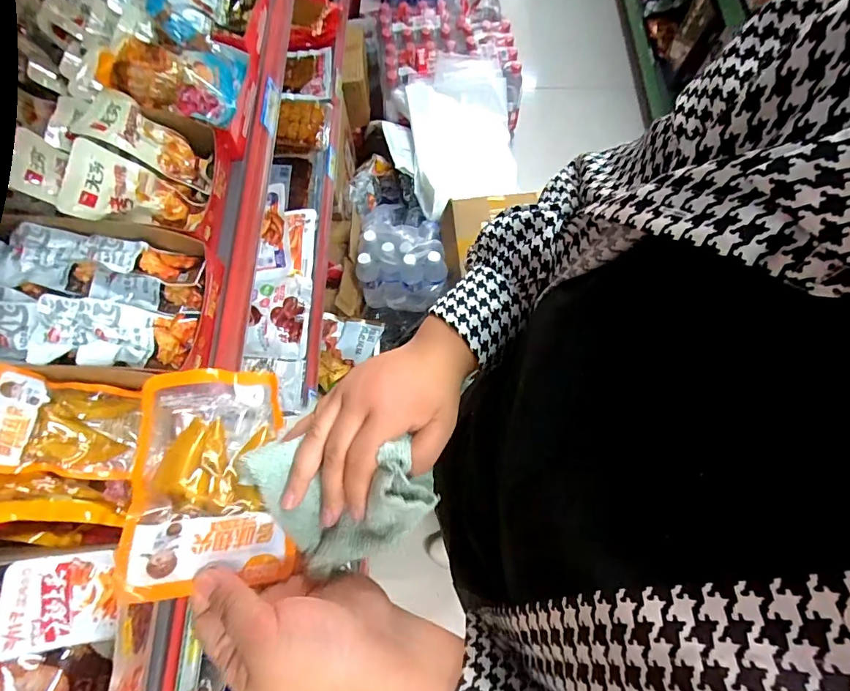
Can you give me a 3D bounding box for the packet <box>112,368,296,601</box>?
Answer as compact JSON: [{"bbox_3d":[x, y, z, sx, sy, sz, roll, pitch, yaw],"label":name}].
[{"bbox_3d":[-0.145,0.081,0.304,0.093,0.016,0.153,1,48,-27],"label":"packet"}]

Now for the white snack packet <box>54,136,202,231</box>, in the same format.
[{"bbox_3d":[-0.304,-0.159,0.476,0.023,0.128,0.072,2,86,34],"label":"white snack packet"}]

